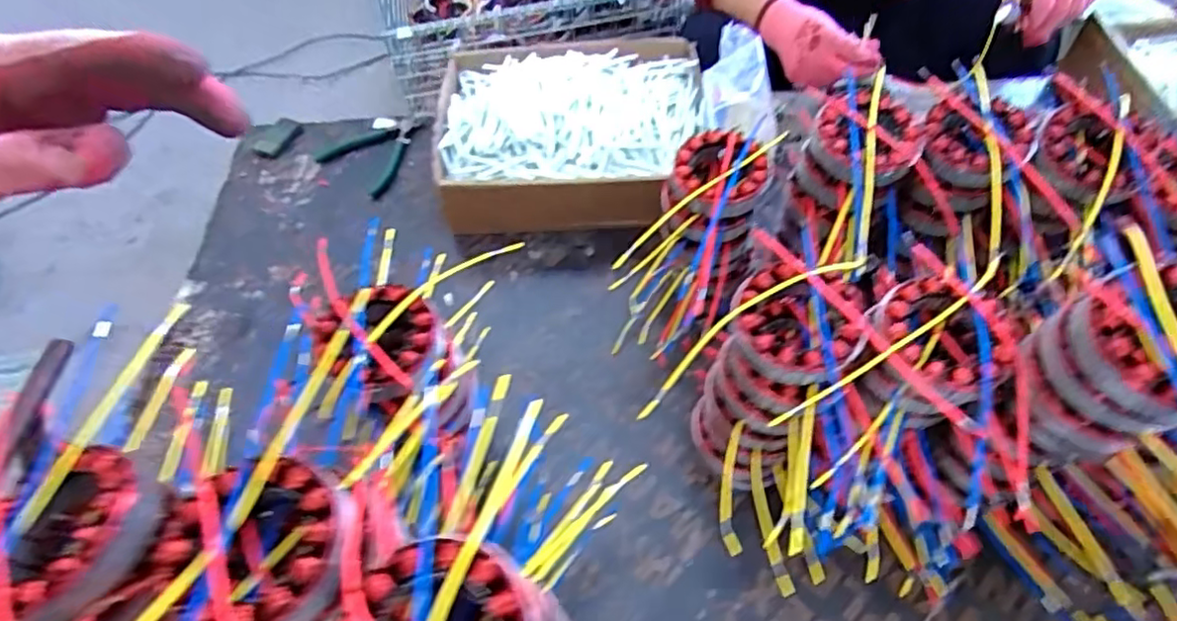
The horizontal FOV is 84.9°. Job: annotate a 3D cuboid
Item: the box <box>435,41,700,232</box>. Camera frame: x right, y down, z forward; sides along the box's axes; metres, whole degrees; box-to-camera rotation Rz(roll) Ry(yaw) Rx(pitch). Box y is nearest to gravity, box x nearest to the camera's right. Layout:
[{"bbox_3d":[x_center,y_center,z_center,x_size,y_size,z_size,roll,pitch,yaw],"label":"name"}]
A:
[{"bbox_3d":[-0.025,-0.222,0.812,0.327,0.110,0.260,2,54,7],"label":"box"}]

